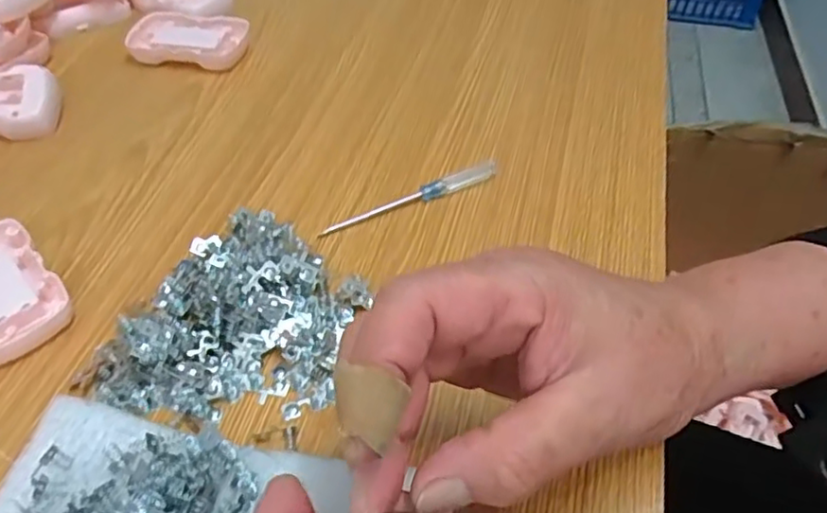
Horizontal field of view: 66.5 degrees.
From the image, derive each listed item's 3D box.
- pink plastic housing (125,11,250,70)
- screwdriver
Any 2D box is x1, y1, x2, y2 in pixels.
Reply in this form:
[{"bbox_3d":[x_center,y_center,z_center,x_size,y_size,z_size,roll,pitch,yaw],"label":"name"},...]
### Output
[{"bbox_3d":[-0.174,-0.167,0.487,0.089,0.016,0.054,10,49,6],"label":"pink plastic housing"},{"bbox_3d":[0.001,-0.035,0.388,0.123,0.009,0.013,-25,54,-22],"label":"screwdriver"}]

